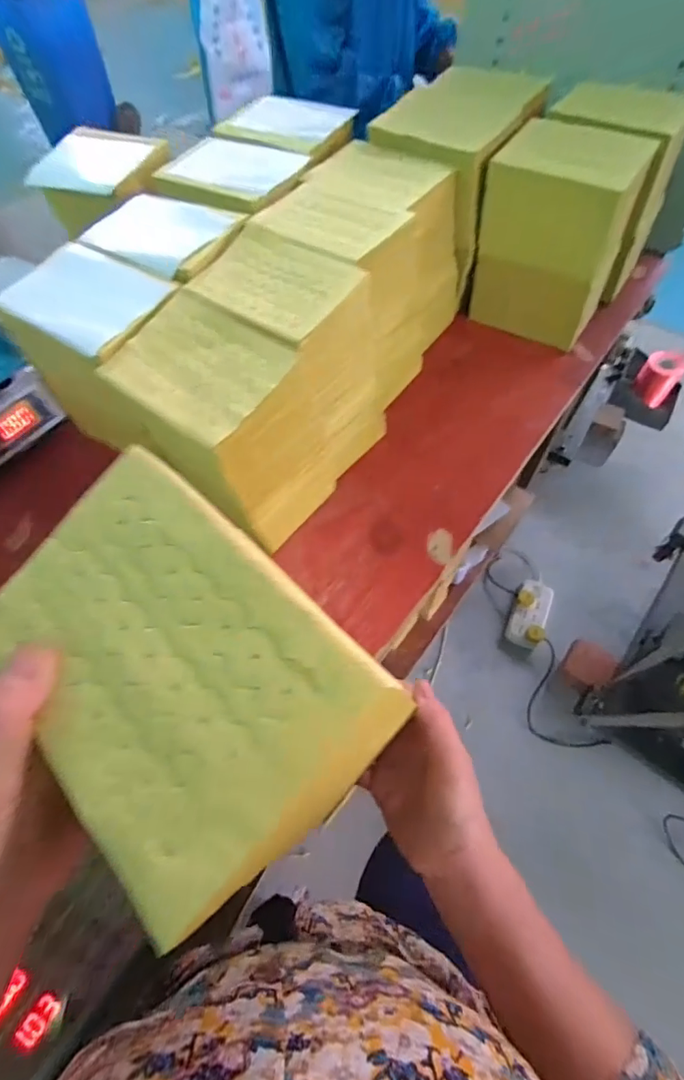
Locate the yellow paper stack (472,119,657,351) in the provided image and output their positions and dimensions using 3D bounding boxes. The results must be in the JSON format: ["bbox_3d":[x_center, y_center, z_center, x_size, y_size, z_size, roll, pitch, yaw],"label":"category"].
[{"bbox_3d":[0.286,-0.406,0.638,0.165,0.204,0.123,33,68,17],"label":"yellow paper stack"}]

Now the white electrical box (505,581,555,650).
[{"bbox_3d":[0.572,0.214,1.406,0.100,0.044,0.214,22,65,13],"label":"white electrical box"}]

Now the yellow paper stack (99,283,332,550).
[{"bbox_3d":[-0.116,-0.114,0.509,0.176,0.186,0.136,38,69,19],"label":"yellow paper stack"}]

